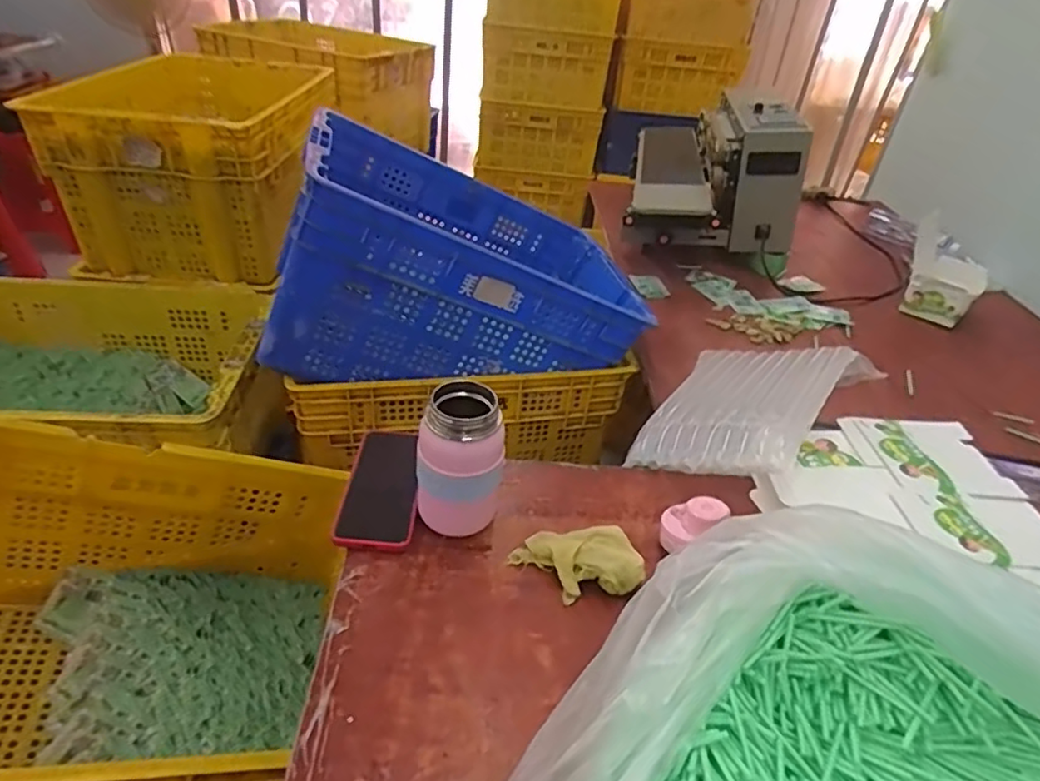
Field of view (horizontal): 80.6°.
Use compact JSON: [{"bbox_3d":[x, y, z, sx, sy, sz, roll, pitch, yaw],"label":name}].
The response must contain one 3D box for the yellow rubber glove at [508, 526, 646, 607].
[{"bbox_3d":[0.055,0.164,0.598,0.122,0.032,0.081,4,36,-3],"label":"yellow rubber glove"}]

